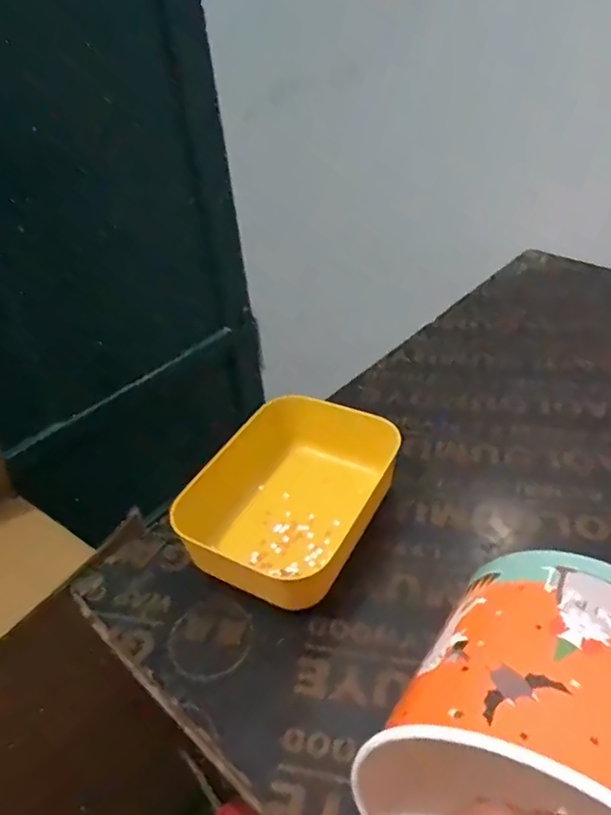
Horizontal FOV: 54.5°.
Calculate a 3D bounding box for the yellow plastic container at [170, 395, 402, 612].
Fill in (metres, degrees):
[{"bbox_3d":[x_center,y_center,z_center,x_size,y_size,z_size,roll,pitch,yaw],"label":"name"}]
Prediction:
[{"bbox_3d":[-0.006,0.073,0.510,0.144,0.061,0.220,16,43,26],"label":"yellow plastic container"}]

